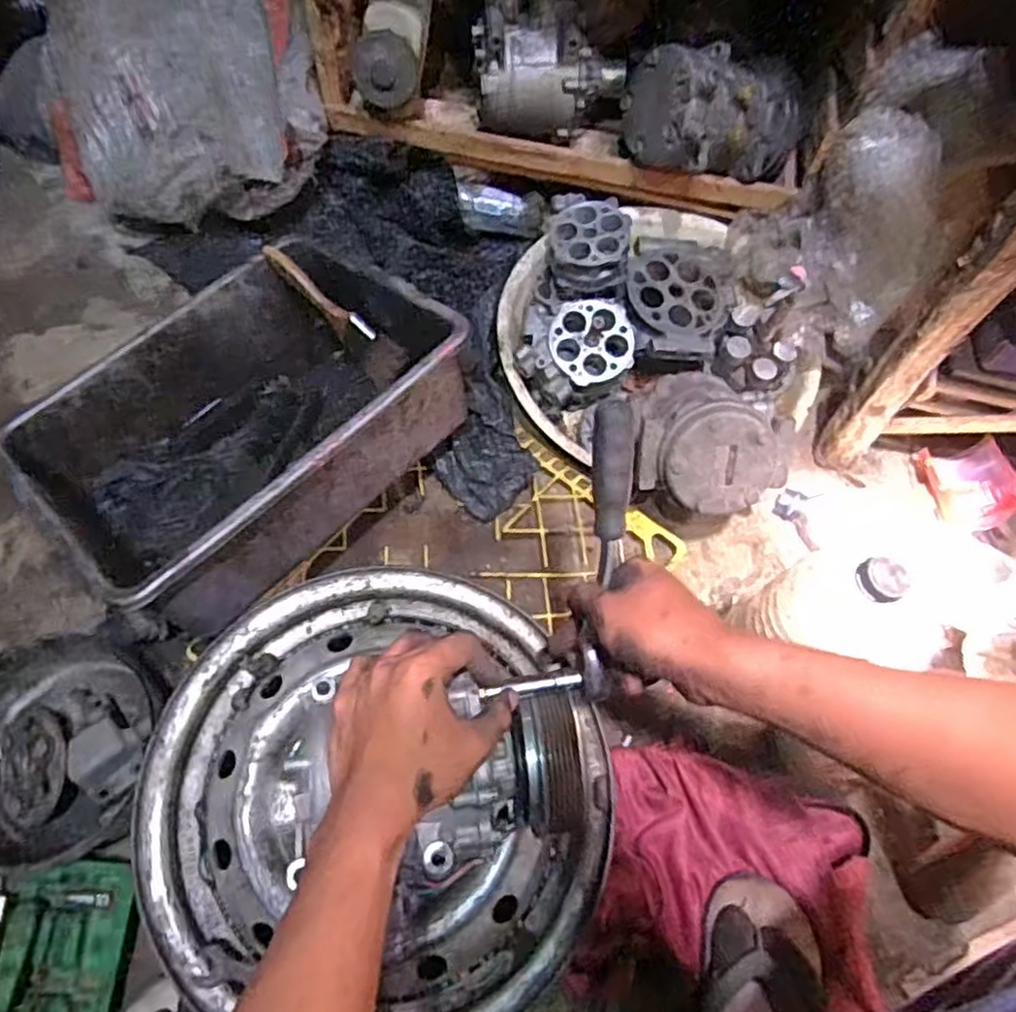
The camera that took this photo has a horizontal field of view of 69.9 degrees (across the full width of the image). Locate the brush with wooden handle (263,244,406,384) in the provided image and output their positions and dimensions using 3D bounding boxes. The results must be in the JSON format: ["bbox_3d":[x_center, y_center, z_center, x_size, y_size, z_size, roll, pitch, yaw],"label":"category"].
[{"bbox_3d":[-0.198,-0.210,0.813,0.189,0.056,0.011,37,36,-4],"label":"brush with wooden handle"}]

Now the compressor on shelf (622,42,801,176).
[{"bbox_3d":[0.237,-0.452,0.811,0.183,0.118,0.120,-15,69,-9],"label":"compressor on shelf"}]

